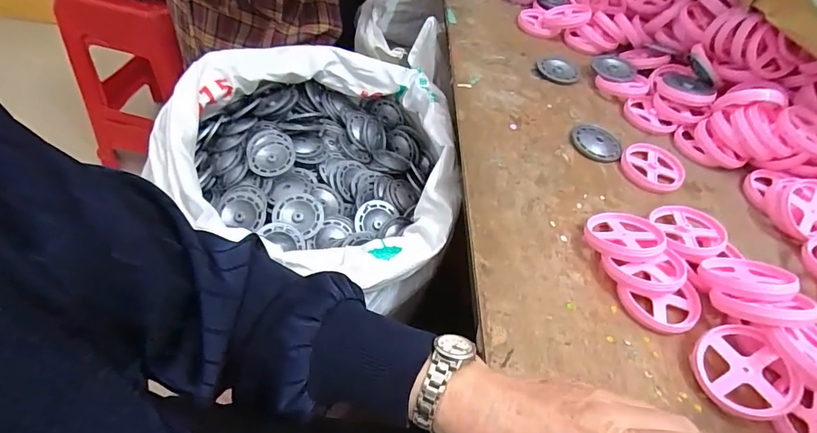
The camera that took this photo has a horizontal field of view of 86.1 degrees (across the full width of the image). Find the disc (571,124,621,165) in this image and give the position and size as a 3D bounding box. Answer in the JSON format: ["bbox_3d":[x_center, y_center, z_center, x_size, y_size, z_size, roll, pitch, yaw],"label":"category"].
[{"bbox_3d":[0.210,-0.083,0.490,0.054,0.006,0.050,18,50,7],"label":"disc"}]

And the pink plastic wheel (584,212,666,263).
[{"bbox_3d":[0.190,0.017,0.387,0.063,0.011,0.064,8,31,19],"label":"pink plastic wheel"}]

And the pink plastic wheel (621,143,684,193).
[{"bbox_3d":[0.268,-0.055,0.473,0.073,0.009,0.063,-16,55,-21],"label":"pink plastic wheel"}]

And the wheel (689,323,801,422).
[{"bbox_3d":[0.244,0.113,0.318,0.061,0.007,0.063,-10,59,16],"label":"wheel"}]

